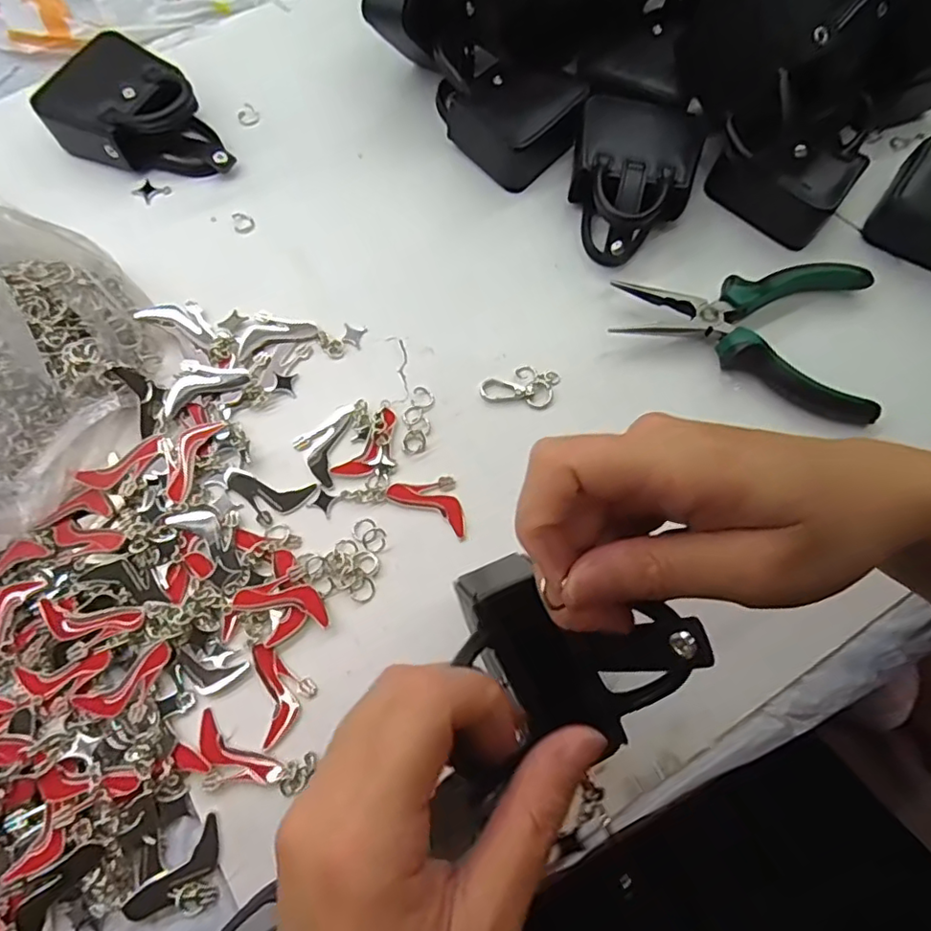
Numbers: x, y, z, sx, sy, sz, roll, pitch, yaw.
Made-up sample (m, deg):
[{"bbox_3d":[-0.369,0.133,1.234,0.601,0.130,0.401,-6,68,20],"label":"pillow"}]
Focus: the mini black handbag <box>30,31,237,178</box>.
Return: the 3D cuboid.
[{"bbox_3d":[-0.203,-0.216,0.374,0.105,0.036,0.073,32,72,8],"label":"mini black handbag"}]

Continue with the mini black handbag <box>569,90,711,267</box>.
[{"bbox_3d":[0.102,-0.181,0.372,0.074,0.037,0.112,18,71,4],"label":"mini black handbag"}]

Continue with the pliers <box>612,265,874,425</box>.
[{"bbox_3d":[0.161,-0.077,0.343,0.144,0.026,0.092,7,70,0],"label":"pliers"}]

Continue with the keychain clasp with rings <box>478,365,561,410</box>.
[{"bbox_3d":[0.031,-0.046,0.338,0.044,0.004,0.025,10,70,1],"label":"keychain clasp with rings"}]

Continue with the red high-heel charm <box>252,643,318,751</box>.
[{"bbox_3d":[-0.085,0.106,0.281,0.026,0.004,0.045,-12,72,-7],"label":"red high-heel charm"}]

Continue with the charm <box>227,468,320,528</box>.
[{"bbox_3d":[-0.104,0.018,0.312,0.047,0.004,0.026,11,71,1],"label":"charm"}]

